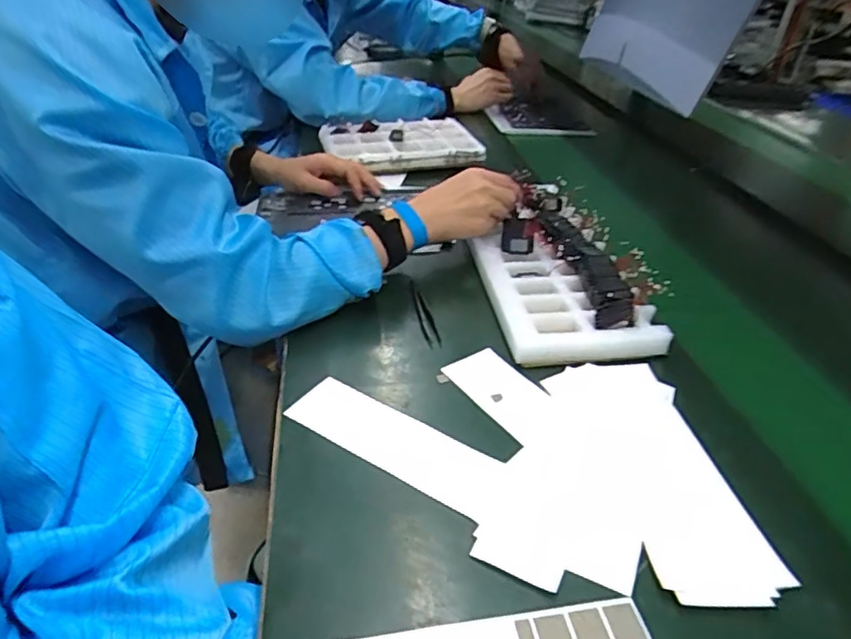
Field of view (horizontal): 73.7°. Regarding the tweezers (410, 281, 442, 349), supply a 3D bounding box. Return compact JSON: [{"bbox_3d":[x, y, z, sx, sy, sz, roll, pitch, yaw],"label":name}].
[{"bbox_3d":[-0.003,-0.013,0.605,0.016,0.010,0.116,-4,35,-12],"label":"tweezers"}]

